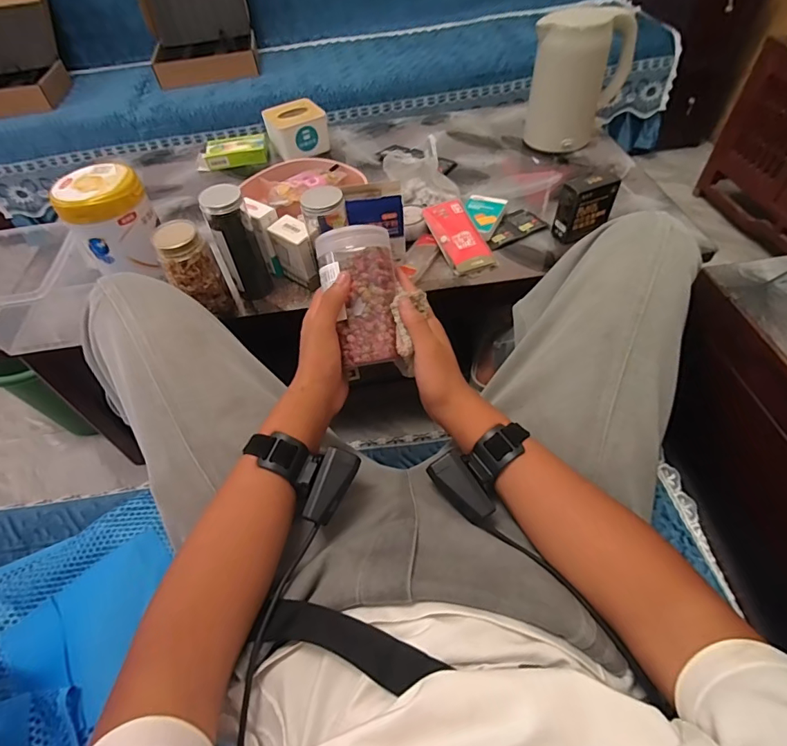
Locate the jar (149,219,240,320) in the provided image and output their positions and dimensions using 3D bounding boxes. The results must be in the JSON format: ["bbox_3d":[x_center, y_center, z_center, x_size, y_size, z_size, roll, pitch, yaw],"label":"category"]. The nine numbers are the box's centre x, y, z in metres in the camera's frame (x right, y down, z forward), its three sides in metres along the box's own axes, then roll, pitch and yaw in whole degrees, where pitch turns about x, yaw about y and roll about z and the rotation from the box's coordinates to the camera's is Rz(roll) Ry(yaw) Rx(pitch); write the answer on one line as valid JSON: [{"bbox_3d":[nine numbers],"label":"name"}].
[{"bbox_3d":[-0.314,-0.158,0.723,0.067,0.166,0.070,-2,51,3],"label":"jar"}]

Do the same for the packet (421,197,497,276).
[{"bbox_3d":[0.119,-0.249,0.823,0.081,0.018,0.167,-20,68,-11],"label":"packet"}]

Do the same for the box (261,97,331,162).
[{"bbox_3d":[-0.229,-0.585,1.089,0.128,0.088,0.120,-29,55,-17],"label":"box"}]

